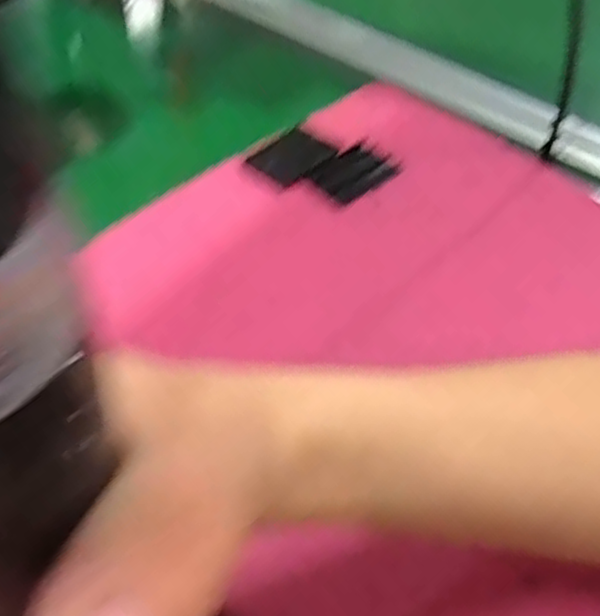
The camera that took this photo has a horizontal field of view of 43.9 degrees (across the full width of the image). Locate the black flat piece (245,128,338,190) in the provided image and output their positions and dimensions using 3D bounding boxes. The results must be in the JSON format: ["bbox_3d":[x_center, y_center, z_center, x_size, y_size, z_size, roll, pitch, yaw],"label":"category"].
[{"bbox_3d":[-0.006,-0.093,0.452,0.043,0.004,0.049,38,56,27],"label":"black flat piece"}]

